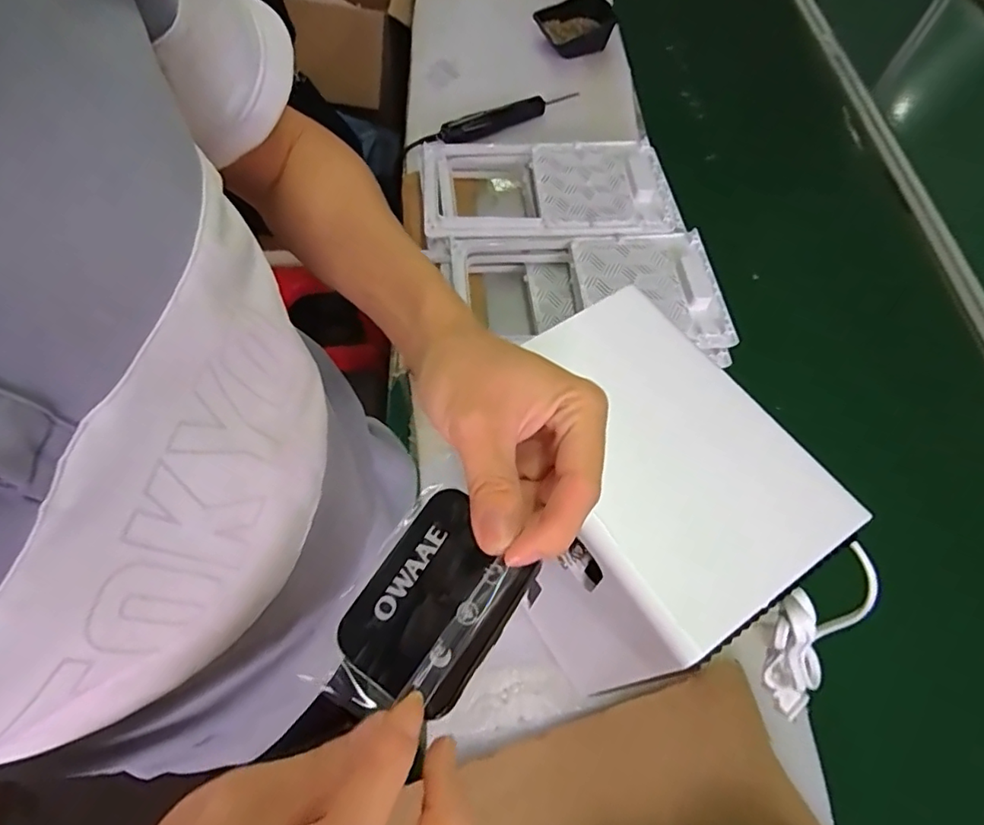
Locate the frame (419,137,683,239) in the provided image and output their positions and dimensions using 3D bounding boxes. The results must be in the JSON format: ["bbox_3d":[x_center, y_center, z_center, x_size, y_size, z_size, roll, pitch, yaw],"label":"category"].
[{"bbox_3d":[0.080,-0.331,0.839,0.366,0.034,0.198,0,63,5],"label":"frame"}]

